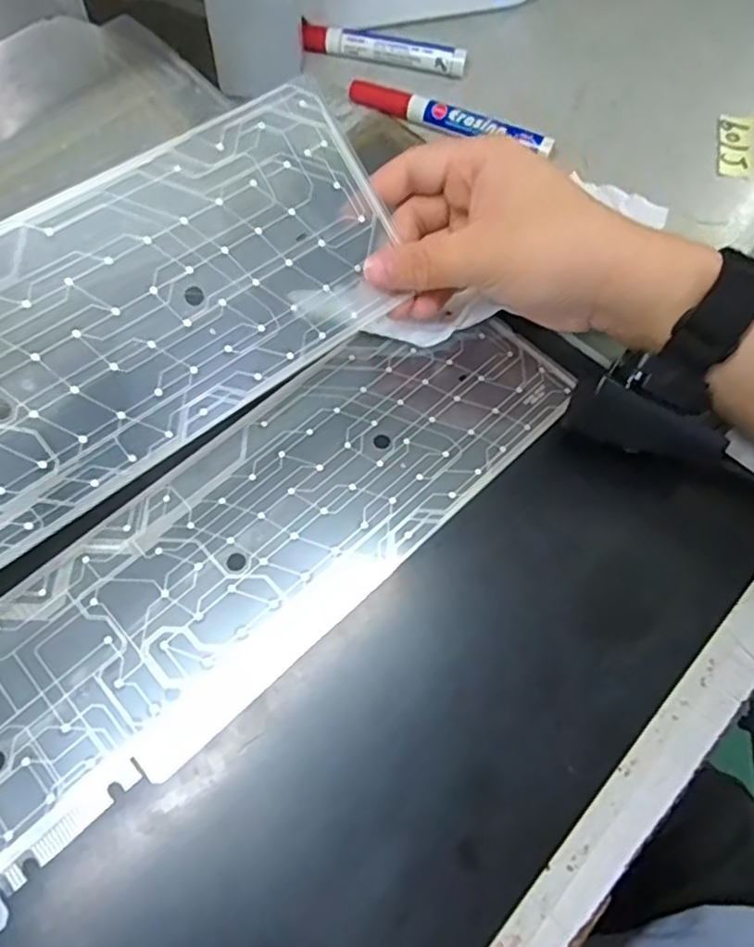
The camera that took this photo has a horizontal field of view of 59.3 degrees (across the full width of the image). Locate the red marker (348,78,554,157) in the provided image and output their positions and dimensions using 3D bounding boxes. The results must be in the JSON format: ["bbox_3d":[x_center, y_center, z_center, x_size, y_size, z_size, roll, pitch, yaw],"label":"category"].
[{"bbox_3d":[0.046,-0.230,0.429,0.139,0.016,0.013,25,67,9],"label":"red marker"}]

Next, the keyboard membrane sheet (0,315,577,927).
[{"bbox_3d":[-0.079,0.049,0.307,0.408,0.004,0.112,-40,71,-17],"label":"keyboard membrane sheet"}]

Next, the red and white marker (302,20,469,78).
[{"bbox_3d":[0.005,-0.293,0.457,0.114,0.014,0.015,14,65,4],"label":"red and white marker"}]

